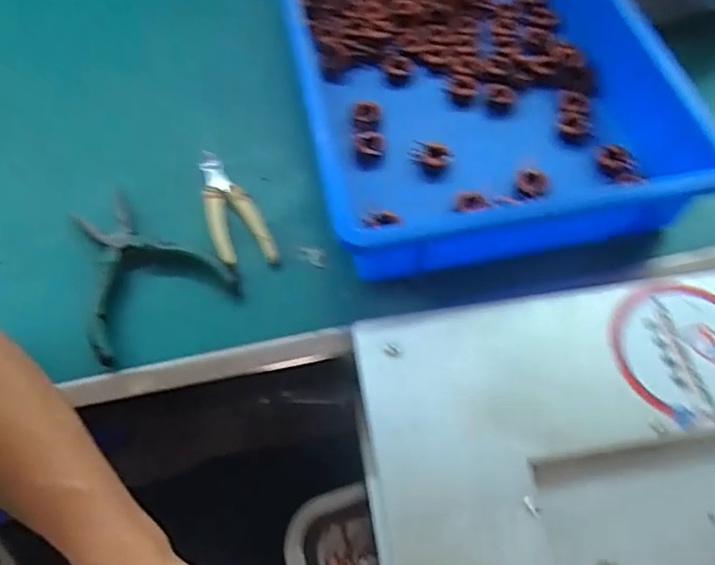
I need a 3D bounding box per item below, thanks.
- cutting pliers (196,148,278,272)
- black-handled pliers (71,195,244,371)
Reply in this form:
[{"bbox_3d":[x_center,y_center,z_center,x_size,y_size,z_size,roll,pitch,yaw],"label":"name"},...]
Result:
[{"bbox_3d":[-0.106,-0.063,0.498,0.044,0.009,0.125,-22,63,-11],"label":"cutting pliers"},{"bbox_3d":[-0.164,-0.016,0.467,0.112,0.017,0.130,-28,64,-14],"label":"black-handled pliers"}]

